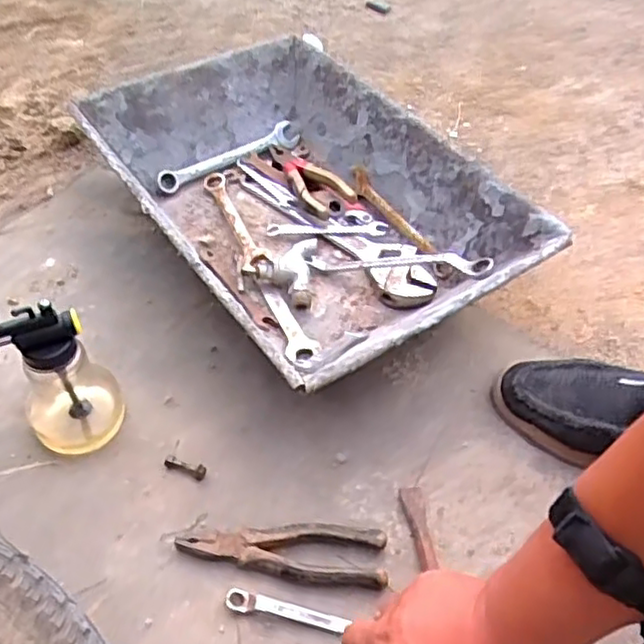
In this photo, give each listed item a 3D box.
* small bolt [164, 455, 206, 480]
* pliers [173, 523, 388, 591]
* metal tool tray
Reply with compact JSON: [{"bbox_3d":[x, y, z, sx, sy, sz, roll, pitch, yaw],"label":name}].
[{"bbox_3d":[-0.120,0.126,0.595,0.039,0.005,0.013,17,51,10],"label":"small bolt"},{"bbox_3d":[-0.031,0.184,0.547,0.164,0.015,0.046,4,50,-1],"label":"pliers"},{"bbox_3d":[-0.028,-0.127,0.742,0.312,0.116,0.476,-27,56,-24],"label":"metal tool tray"}]

